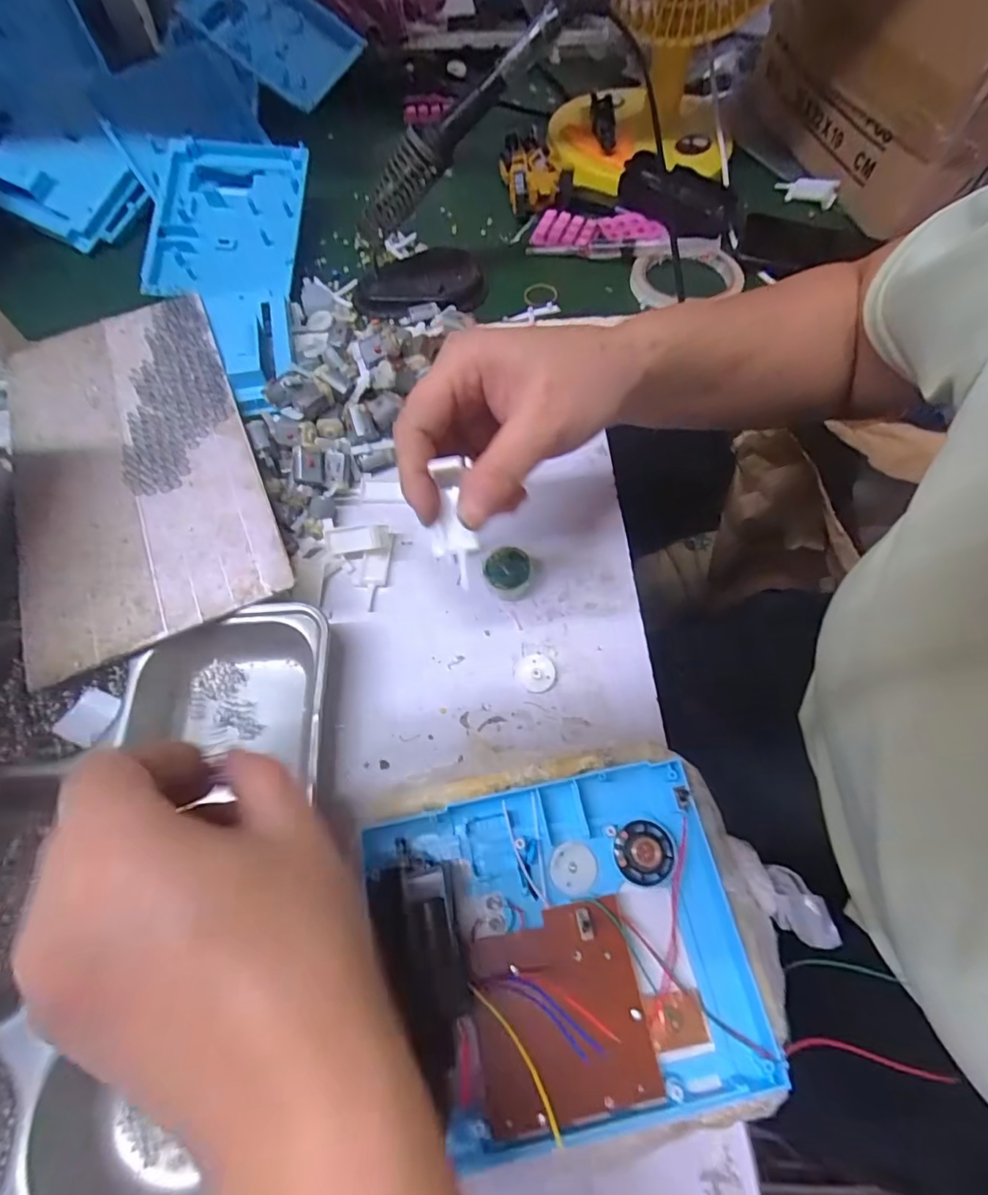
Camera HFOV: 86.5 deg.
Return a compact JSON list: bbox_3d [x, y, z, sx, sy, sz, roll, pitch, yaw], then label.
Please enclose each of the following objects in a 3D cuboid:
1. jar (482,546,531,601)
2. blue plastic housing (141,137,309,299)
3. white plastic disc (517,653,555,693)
[{"bbox_3d":[0.008,-0.016,0.348,0.031,0.020,0.028,-7,65,-4],"label":"jar"},{"bbox_3d":[-0.241,-0.336,0.469,0.131,0.023,0.181,1,76,-1],"label":"blue plastic housing"},{"bbox_3d":[0.027,0.047,0.327,0.022,0.009,0.022,0,65,0],"label":"white plastic disc"}]

